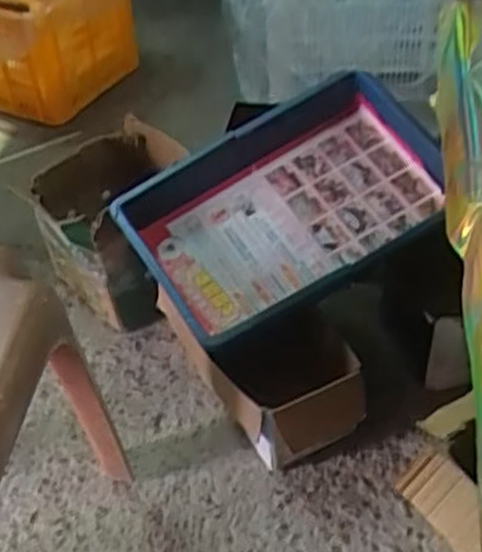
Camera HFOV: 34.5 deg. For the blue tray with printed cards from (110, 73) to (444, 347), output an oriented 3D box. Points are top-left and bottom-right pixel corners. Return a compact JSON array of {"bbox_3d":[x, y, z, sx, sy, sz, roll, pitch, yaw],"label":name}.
[{"bbox_3d":[0.060,-0.099,1.092,0.426,0.127,0.294,-27,68,-2],"label":"blue tray with printed cards"}]

